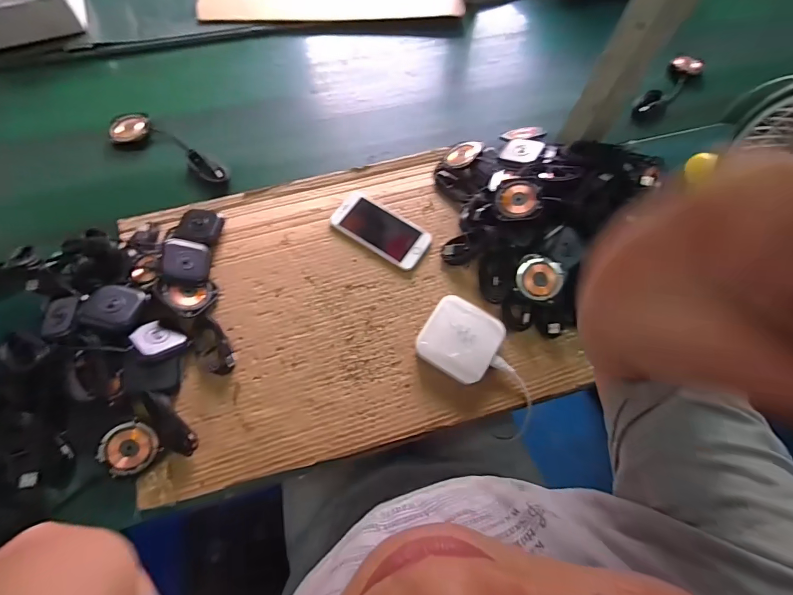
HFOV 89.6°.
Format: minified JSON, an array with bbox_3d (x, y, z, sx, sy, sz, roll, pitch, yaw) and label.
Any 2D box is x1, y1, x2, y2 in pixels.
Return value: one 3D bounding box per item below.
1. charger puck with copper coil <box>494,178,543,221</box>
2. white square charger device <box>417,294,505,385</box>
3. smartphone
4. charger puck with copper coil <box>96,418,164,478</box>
[{"bbox_3d":[0.156,-0.127,0.516,0.057,0.014,0.061,-9,61,22],"label":"charger puck with copper coil"},{"bbox_3d":[0.078,0.052,0.492,0.092,0.023,0.089,31,70,11],"label":"white square charger device"},{"bbox_3d":[-0.021,-0.094,0.556,0.135,0.009,0.065,32,70,11],"label":"smartphone"},{"bbox_3d":[-0.287,0.163,0.430,0.054,0.009,0.055,6,73,-19],"label":"charger puck with copper coil"}]

